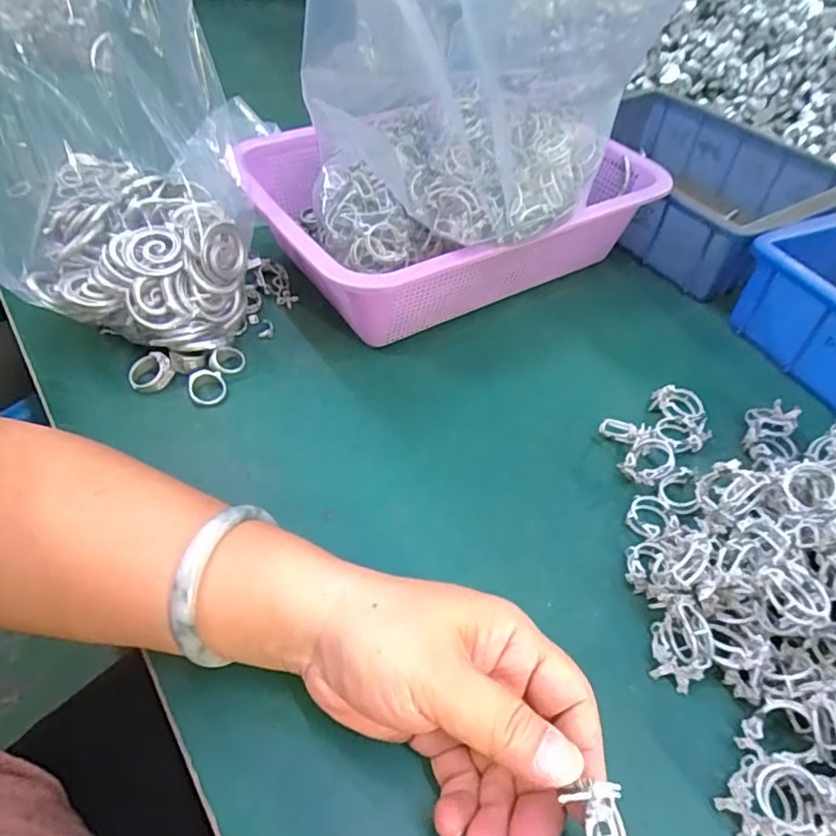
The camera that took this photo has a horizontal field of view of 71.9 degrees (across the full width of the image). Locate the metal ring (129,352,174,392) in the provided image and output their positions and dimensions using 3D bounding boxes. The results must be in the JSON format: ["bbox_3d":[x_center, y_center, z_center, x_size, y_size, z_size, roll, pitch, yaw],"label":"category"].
[{"bbox_3d":[-0.178,-0.030,0.384,0.028,0.010,0.025,-19,84,-6],"label":"metal ring"}]

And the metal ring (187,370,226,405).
[{"bbox_3d":[-0.139,-0.020,0.382,0.024,0.006,0.027,-8,71,-21],"label":"metal ring"}]

